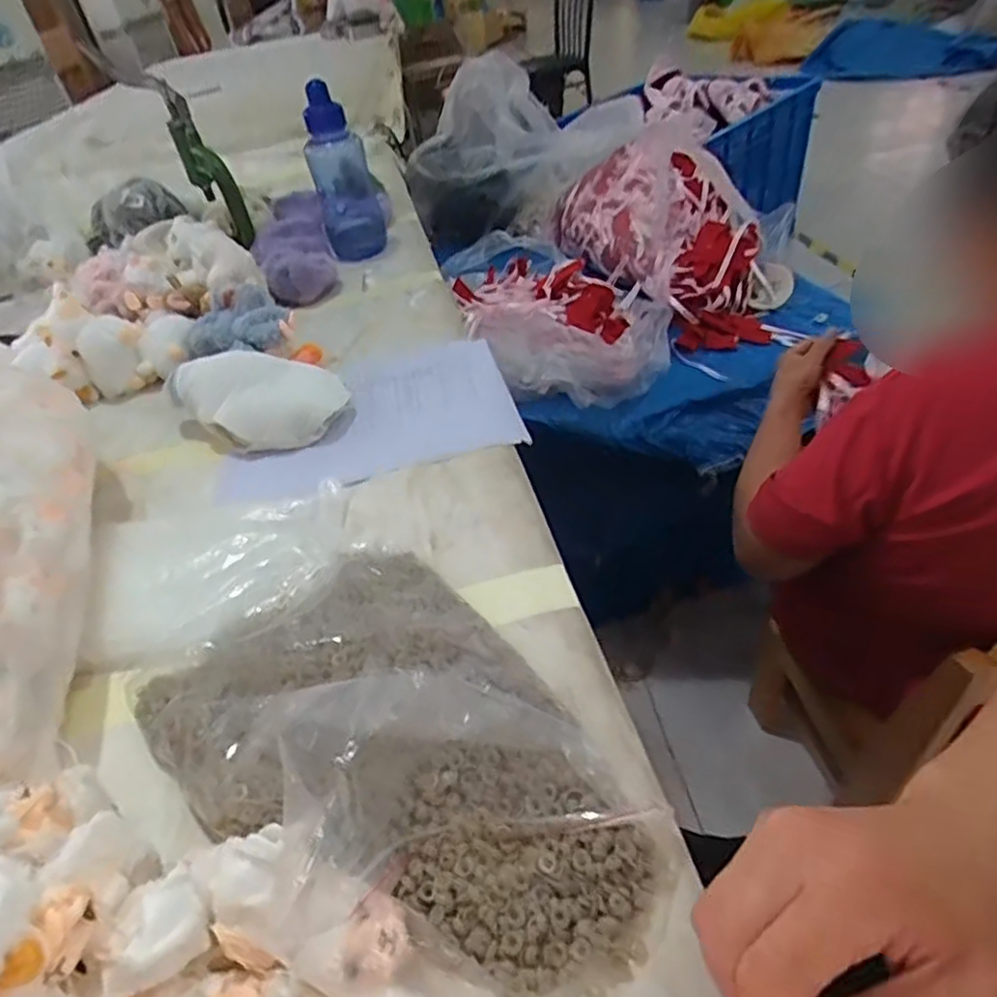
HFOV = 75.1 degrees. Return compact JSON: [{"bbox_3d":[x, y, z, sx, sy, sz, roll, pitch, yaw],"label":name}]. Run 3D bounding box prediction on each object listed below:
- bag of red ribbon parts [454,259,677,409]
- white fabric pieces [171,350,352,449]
[{"bbox_3d":[0.102,-0.310,1.074,0.320,0.100,0.455,-17,42,-8],"label":"bag of red ribbon parts"},{"bbox_3d":[-0.258,-0.115,0.696,0.184,0.050,0.120,10,45,21],"label":"white fabric pieces"}]

